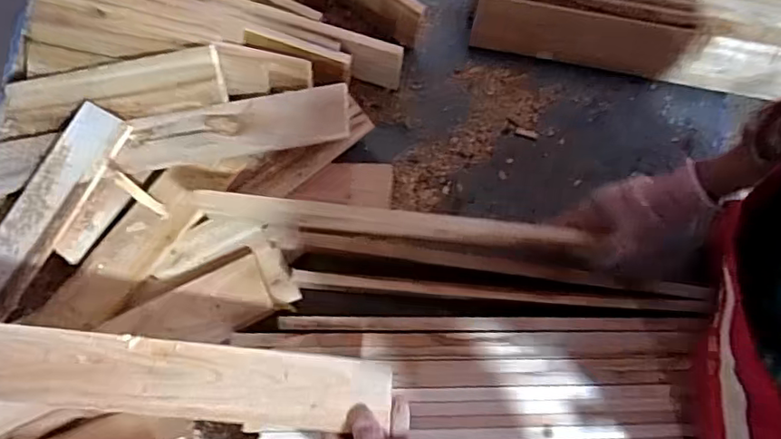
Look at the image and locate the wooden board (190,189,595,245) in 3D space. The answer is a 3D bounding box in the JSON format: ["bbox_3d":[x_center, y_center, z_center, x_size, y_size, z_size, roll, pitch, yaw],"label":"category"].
[{"bbox_3d":[-0.002,0.000,0.624,0.420,0.049,0.023,5,78,1],"label":"wooden board"}]

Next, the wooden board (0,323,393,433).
[{"bbox_3d":[-0.192,0.148,0.528,0.382,0.013,0.068,7,77,-6],"label":"wooden board"}]

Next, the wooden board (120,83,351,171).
[{"bbox_3d":[-0.188,-0.110,0.674,0.279,0.012,0.067,-8,77,8],"label":"wooden board"}]

